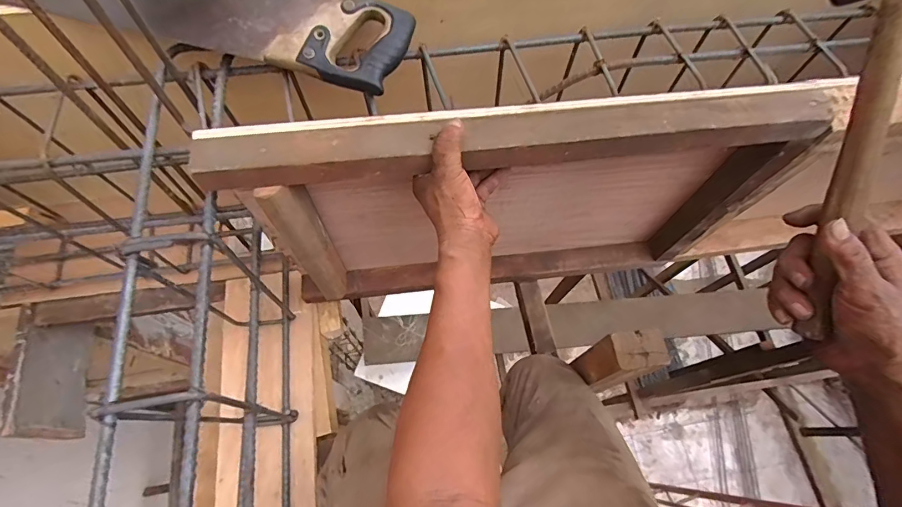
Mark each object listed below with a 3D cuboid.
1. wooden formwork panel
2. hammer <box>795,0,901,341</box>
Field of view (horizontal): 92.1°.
[{"bbox_3d":[0.077,-0.054,0.612,0.643,0.387,0.067,-6,67,-5],"label":"wooden formwork panel"},{"bbox_3d":[0.308,-0.068,0.334,0.034,0.075,0.280,-4,108,-4],"label":"hammer"}]

